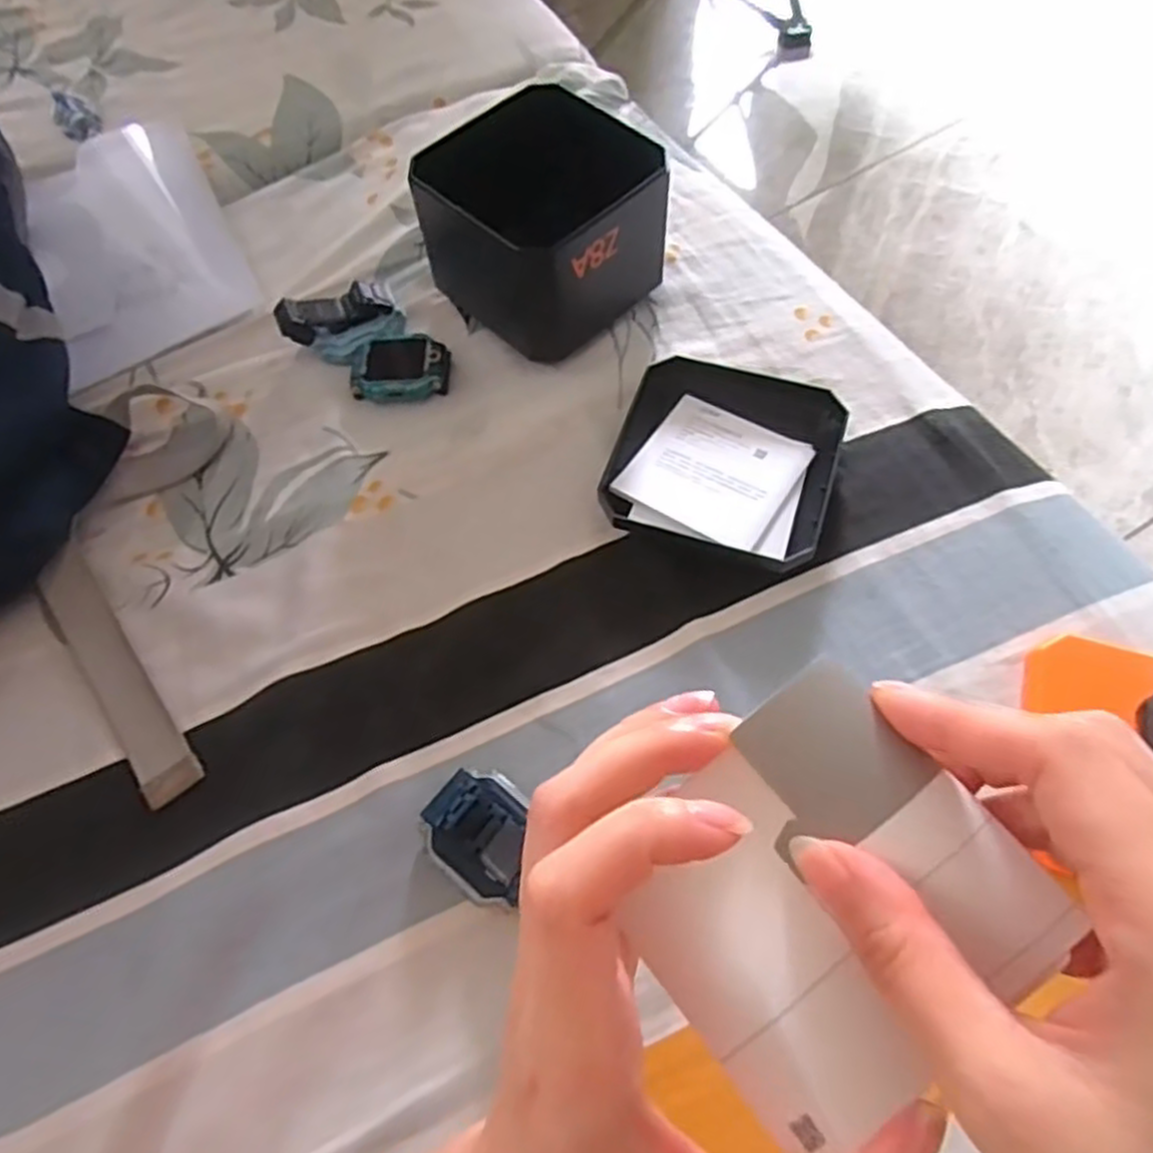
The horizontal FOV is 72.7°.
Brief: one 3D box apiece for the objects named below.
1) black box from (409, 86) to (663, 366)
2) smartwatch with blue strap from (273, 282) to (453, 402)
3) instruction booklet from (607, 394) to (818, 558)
[{"bbox_3d":[-0.015,-0.191,0.433,0.108,0.088,0.101,-39,67,-15],"label":"black box"},{"bbox_3d":[-0.116,-0.130,0.440,0.060,0.026,0.088,-39,67,-15],"label":"smartwatch with blue strap"},{"bbox_3d":[0.071,-0.050,0.392,0.084,0.012,0.082,23,67,15],"label":"instruction booklet"}]

